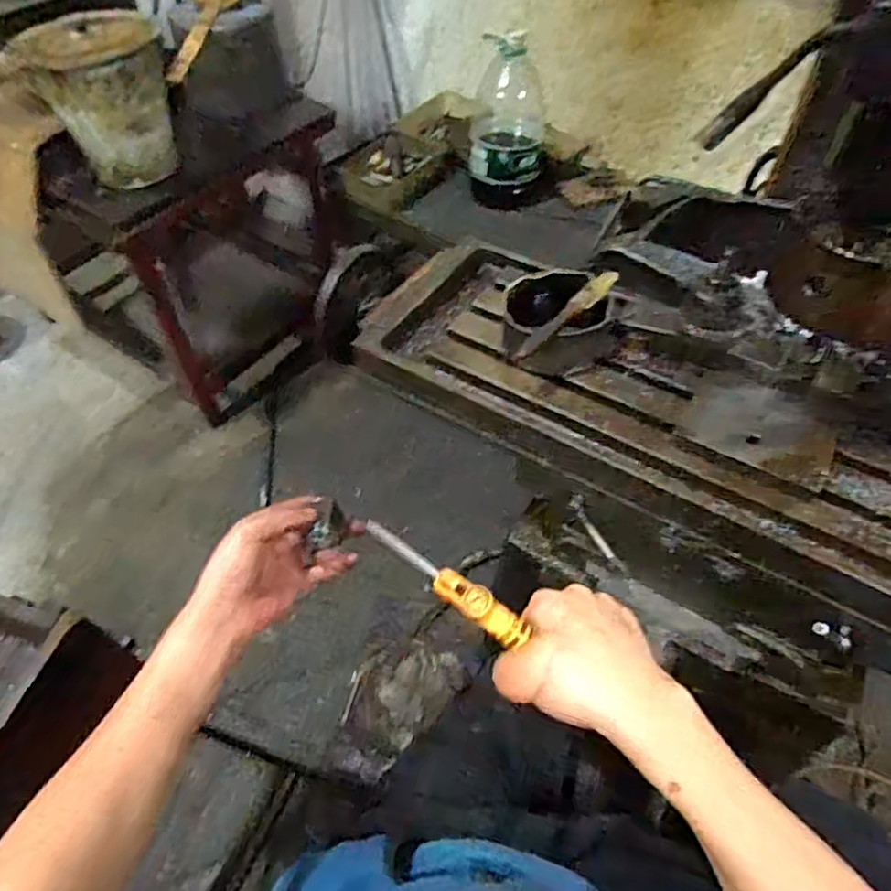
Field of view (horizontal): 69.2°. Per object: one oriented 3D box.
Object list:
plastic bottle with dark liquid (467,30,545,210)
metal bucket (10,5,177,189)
[{"bbox_3d":[0.146,-0.756,1.511,0.172,0.345,0.156,4,53,3],"label":"plastic bottle with dark liquid"},{"bbox_3d":[-0.638,-0.648,1.243,0.231,0.287,0.231,-25,56,-17],"label":"metal bucket"}]

